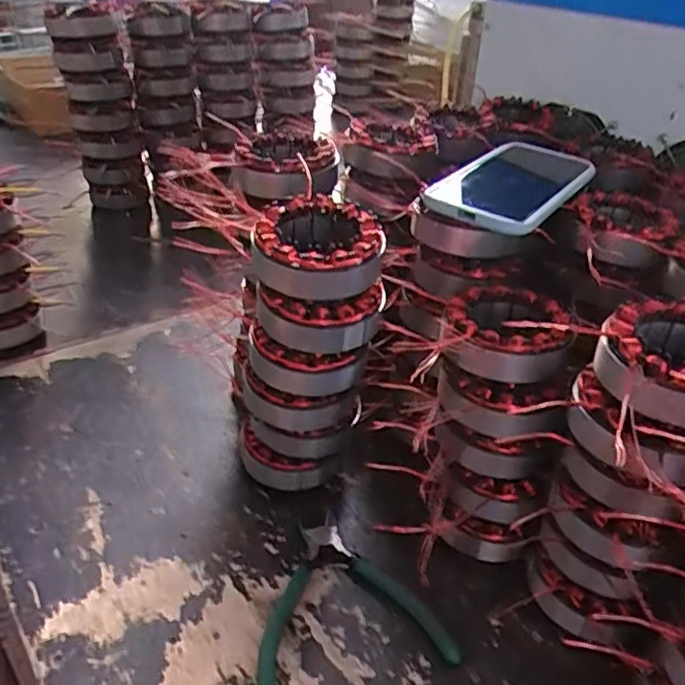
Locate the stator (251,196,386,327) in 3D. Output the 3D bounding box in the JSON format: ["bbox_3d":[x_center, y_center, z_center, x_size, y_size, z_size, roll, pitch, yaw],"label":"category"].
[{"bbox_3d":[-0.018,-0.058,0.438,0.092,0.053,0.086,2,35,0],"label":"stator"}]

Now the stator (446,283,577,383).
[{"bbox_3d":[0.115,-0.009,0.436,0.082,0.035,0.092,7,36,7],"label":"stator"}]

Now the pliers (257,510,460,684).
[{"bbox_3d":[-0.001,0.178,0.453,0.133,0.010,0.125,-7,36,-12],"label":"pliers"}]

